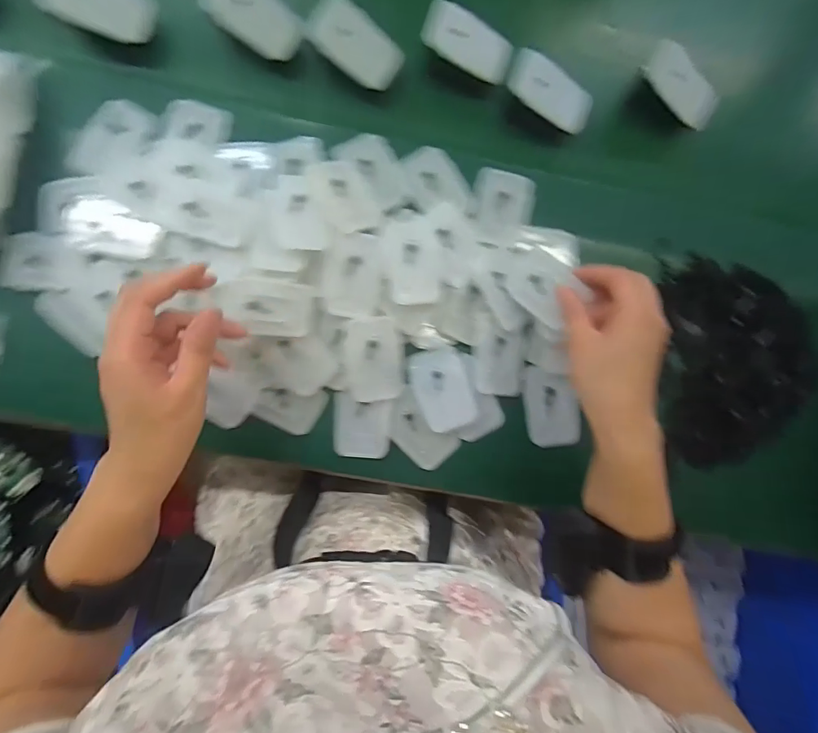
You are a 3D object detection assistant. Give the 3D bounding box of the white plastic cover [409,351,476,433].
[{"bbox_3d":[0.030,0.019,0.380,0.046,0.005,0.068,-19,87,-6],"label":"white plastic cover"}]

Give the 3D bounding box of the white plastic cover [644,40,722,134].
[{"bbox_3d":[0.236,-0.239,0.380,0.081,0.020,0.035,31,90,-22],"label":"white plastic cover"}]

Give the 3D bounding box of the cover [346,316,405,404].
[{"bbox_3d":[-0.029,-0.006,0.371,0.047,0.009,0.069,-4,86,-5],"label":"cover"}]

